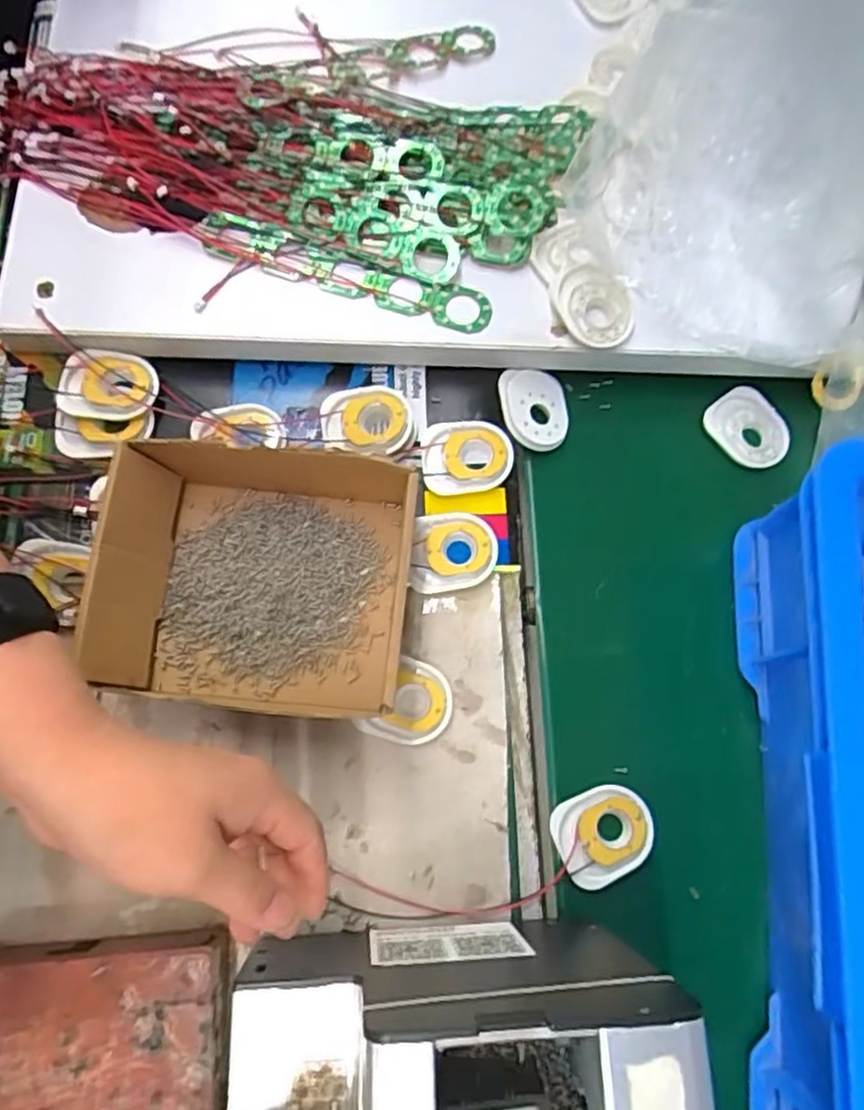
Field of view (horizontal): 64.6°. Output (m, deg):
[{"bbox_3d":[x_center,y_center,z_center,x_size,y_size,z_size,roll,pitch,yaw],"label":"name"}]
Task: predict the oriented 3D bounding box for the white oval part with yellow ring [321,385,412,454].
[{"bbox_3d":[-0.042,-0.086,0.434,0.057,0.013,0.043,14,74,0],"label":"white oval part with yellow ring"}]

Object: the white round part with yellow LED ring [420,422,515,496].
[{"bbox_3d":[0.022,-0.063,0.434,0.059,0.004,0.044,-9,76,-6],"label":"white round part with yellow LED ring"}]

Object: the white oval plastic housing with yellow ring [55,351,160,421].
[{"bbox_3d":[-0.202,-0.106,0.427,0.058,0.015,0.046,-4,75,-4],"label":"white oval plastic housing with yellow ring"}]

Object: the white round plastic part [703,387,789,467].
[{"bbox_3d":[0.218,-0.087,0.469,0.049,0.004,0.056,-38,80,-12],"label":"white round plastic part"}]

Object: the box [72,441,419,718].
[{"bbox_3d":[-0.099,0.016,0.388,0.174,0.056,0.143,5,80,-4],"label":"box"}]

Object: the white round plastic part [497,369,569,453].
[{"bbox_3d":[0.067,-0.097,0.453,0.044,0.009,0.055,-5,75,-17],"label":"white round plastic part"}]

